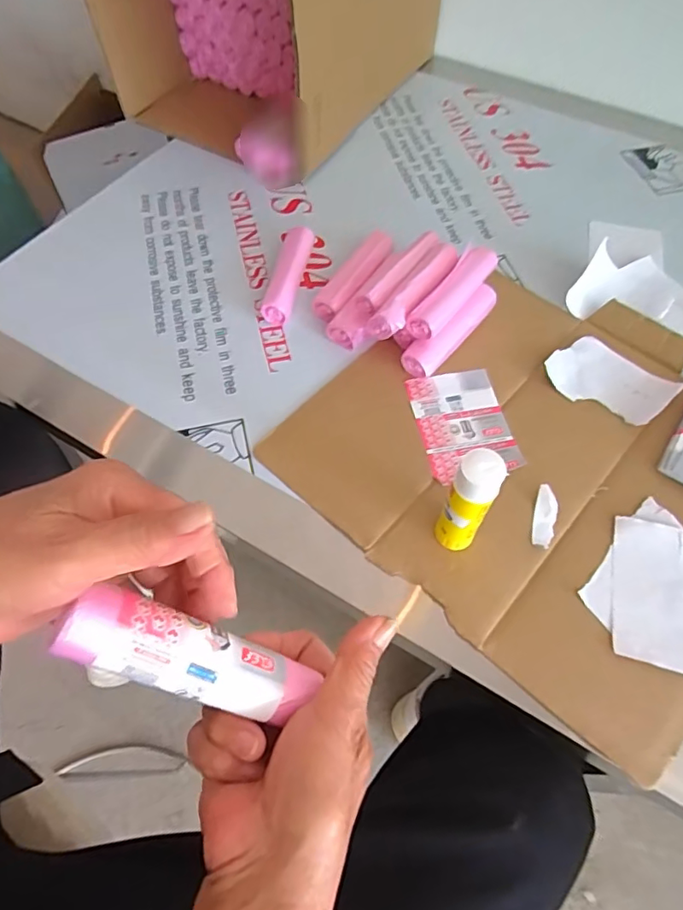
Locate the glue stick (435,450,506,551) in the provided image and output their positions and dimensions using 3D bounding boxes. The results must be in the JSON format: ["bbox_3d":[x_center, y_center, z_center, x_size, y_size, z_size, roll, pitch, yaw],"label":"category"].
[{"bbox_3d":[0.086,0.036,0.370,0.027,0.107,0.025,0,59,0],"label":"glue stick"}]

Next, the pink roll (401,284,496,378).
[{"bbox_3d":[0.107,-0.119,0.504,0.126,0.031,0.026,-40,67,-21],"label":"pink roll"}]

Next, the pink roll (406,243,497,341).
[{"bbox_3d":[0.102,-0.151,0.498,0.027,0.020,0.115,35,64,17],"label":"pink roll"}]

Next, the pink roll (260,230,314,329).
[{"bbox_3d":[-0.053,-0.186,0.549,0.029,0.033,0.123,9,59,6],"label":"pink roll"}]

